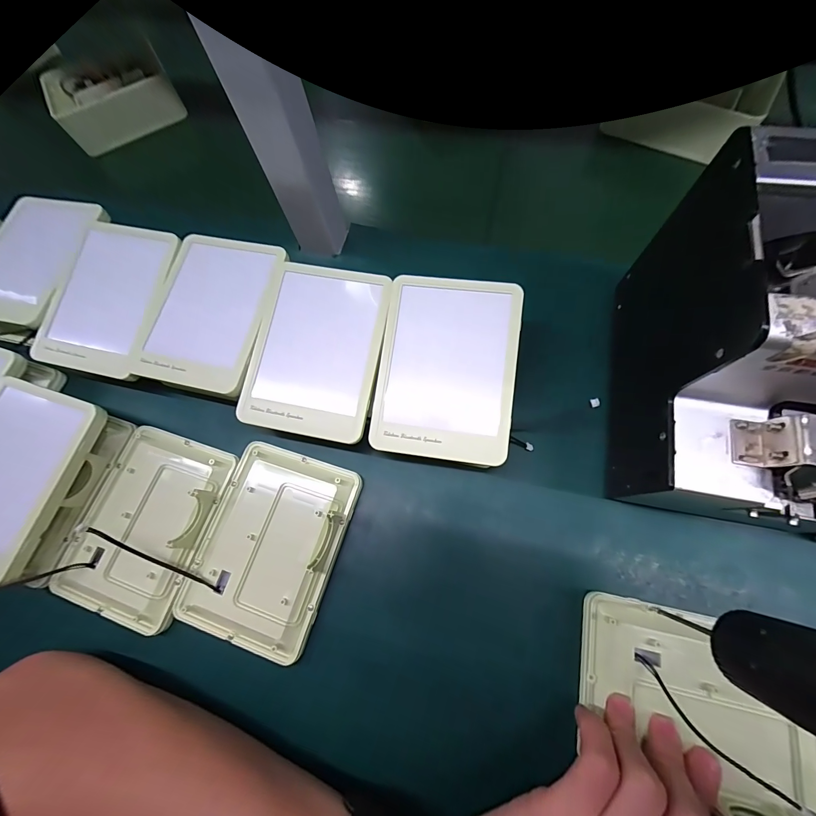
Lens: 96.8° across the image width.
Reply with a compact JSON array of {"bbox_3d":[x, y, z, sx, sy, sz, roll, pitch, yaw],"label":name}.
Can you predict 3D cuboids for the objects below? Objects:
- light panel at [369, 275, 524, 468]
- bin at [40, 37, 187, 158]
[{"bbox_3d":[0.030,-0.030,0.278,0.099,0.025,0.137,8,81,8],"label":"light panel"},{"bbox_3d":[-0.369,-0.394,0.463,0.139,0.059,0.080,-19,71,-5],"label":"bin"}]

